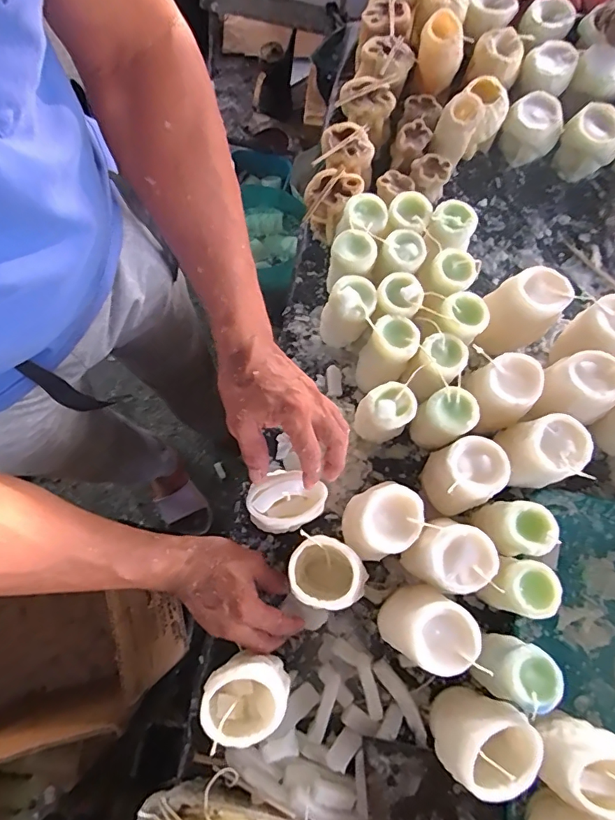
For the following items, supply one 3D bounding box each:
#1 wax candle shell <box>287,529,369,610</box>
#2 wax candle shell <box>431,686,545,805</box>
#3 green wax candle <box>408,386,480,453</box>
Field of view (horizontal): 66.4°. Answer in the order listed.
[{"bbox_3d":[0.020,0.163,0.479,0.070,0.091,0.066,6,74,2],"label":"wax candle shell"},{"bbox_3d":[0.159,0.301,0.430,0.075,0.081,0.069,2,73,0],"label":"wax candle shell"},{"bbox_3d":[0.148,0.011,0.522,0.051,0.089,0.055,-42,78,-11],"label":"green wax candle"}]

